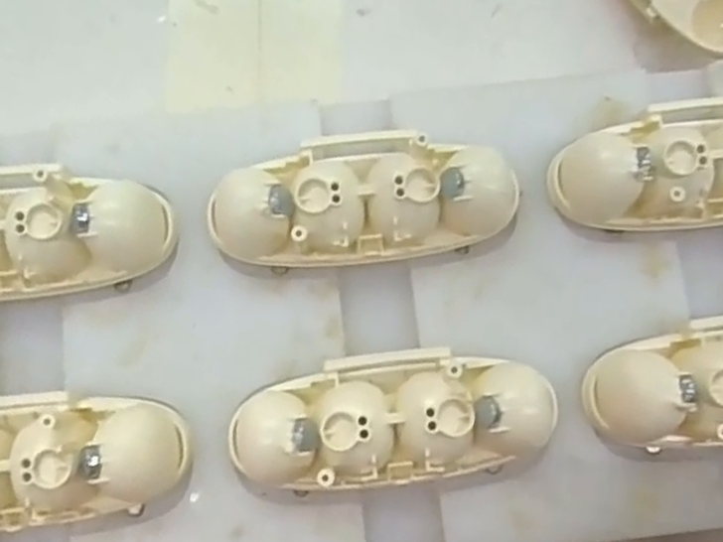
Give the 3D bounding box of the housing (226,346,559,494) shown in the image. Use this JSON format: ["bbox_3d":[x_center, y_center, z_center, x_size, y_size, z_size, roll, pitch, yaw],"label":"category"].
[{"bbox_3d":[0.007,0.029,0.140,0.061,0.015,0.024,-4,79,0],"label":"housing"}]

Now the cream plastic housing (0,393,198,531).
[{"bbox_3d":[-0.064,0.037,0.136,0.059,0.018,0.024,-4,79,0],"label":"cream plastic housing"}]

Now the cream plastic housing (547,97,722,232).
[{"bbox_3d":[0.072,-0.023,0.151,0.060,0.015,0.025,-6,79,-1],"label":"cream plastic housing"}]

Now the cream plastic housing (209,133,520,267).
[{"bbox_3d":[0.002,-0.015,0.147,0.063,0.018,0.023,-6,79,-1],"label":"cream plastic housing"}]

